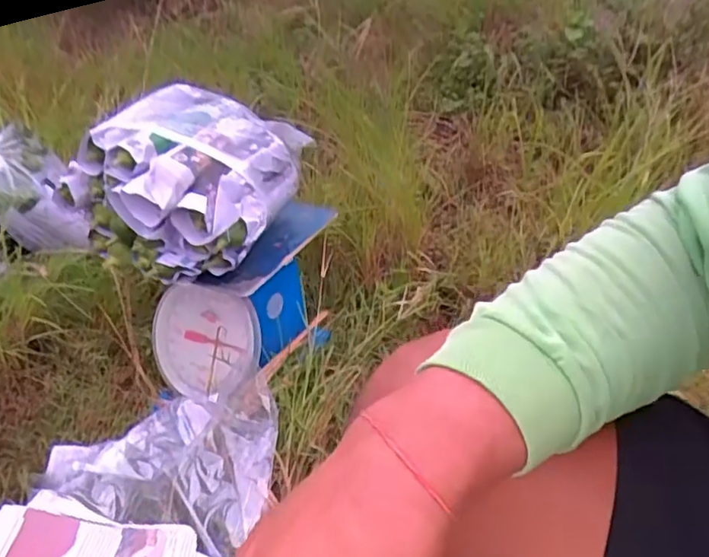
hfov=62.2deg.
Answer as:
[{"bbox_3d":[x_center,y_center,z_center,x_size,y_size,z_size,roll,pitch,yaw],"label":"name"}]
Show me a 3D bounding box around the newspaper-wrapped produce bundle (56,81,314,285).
[{"bbox_3d":[-0.233,-0.142,0.811,0.280,0.167,0.268,8,39,17],"label":"newspaper-wrapped produce bundle"}]

